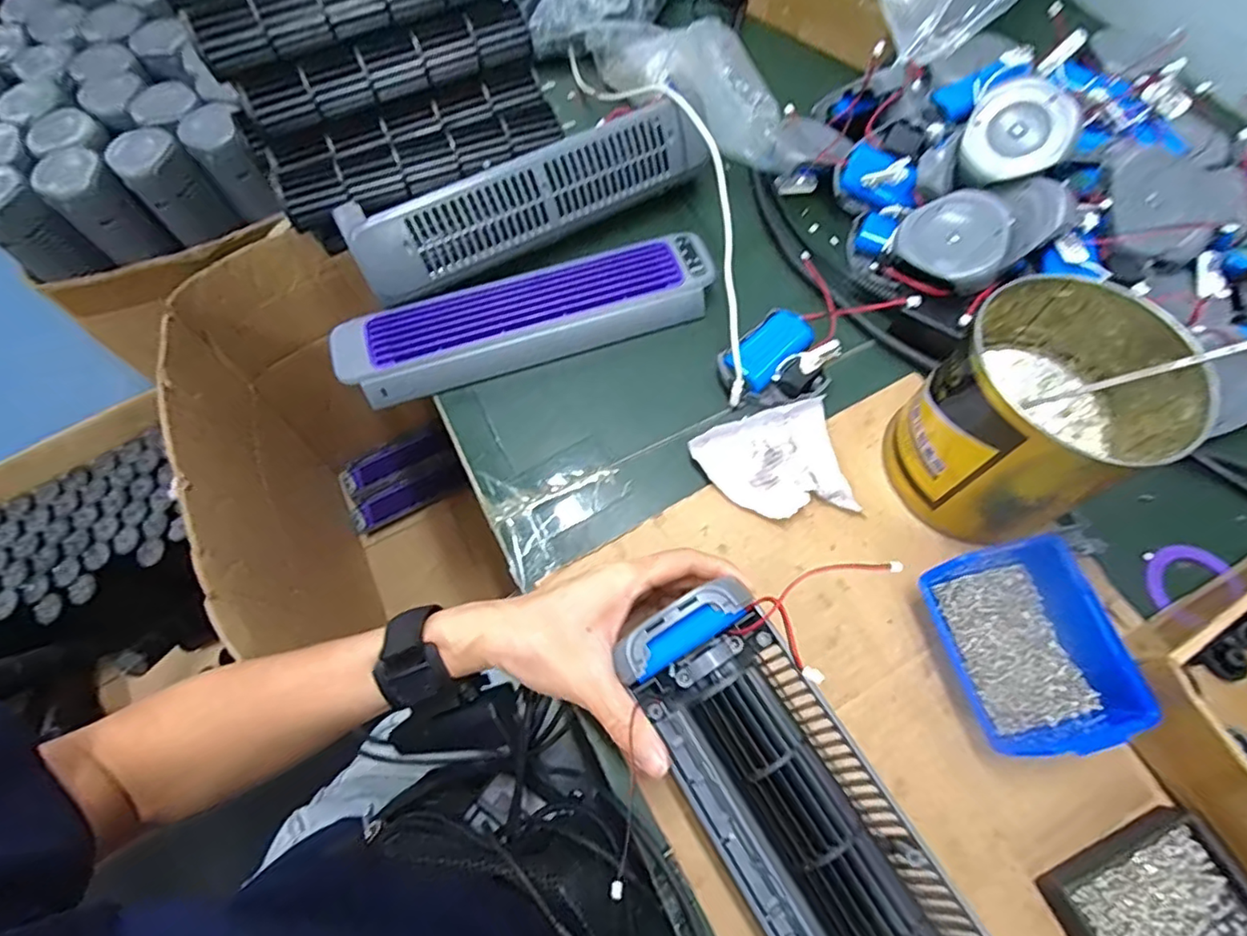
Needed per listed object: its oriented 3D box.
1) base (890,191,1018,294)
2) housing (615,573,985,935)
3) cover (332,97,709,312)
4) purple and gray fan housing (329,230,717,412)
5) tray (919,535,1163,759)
[{"bbox_3d":[0.254,-0.173,0.447,0.070,0.016,0.081,-46,65,21],"label":"base"},{"bbox_3d":[0.107,0.200,0.275,0.086,0.052,0.303,-31,72,-8],"label":"housing"},{"bbox_3d":[-0.071,-0.222,0.484,0.298,0.072,0.045,-27,40,-11],"label":"cover"},{"bbox_3d":[-0.073,-0.118,0.466,0.292,0.035,0.069,-18,67,-7],"label":"purple and gray fan housing"},{"bbox_3d":[0.238,0.106,0.353,0.084,0.050,0.113,-13,68,-2],"label":"tray"}]

